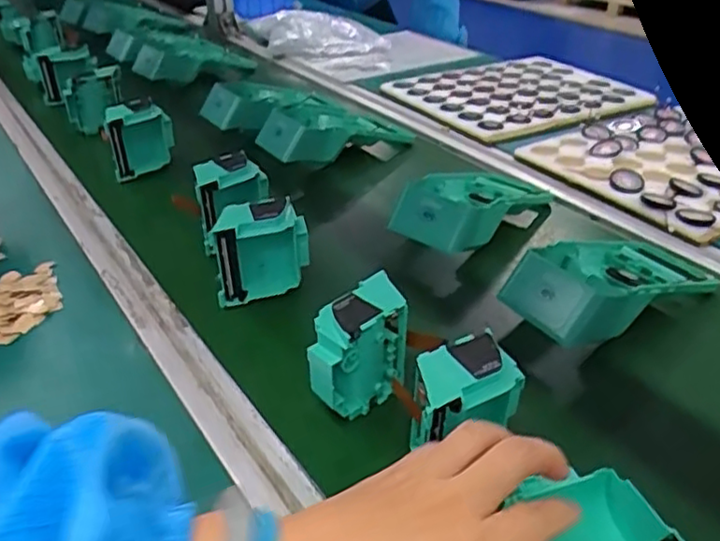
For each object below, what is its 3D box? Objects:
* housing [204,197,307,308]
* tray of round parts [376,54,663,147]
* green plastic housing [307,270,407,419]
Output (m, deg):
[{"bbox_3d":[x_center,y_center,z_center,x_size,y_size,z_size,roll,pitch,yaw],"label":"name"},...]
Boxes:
[{"bbox_3d":[-0.084,-0.017,0.545,0.079,0.080,0.040,-14,35,-13],"label":"housing"},{"bbox_3d":[0.236,-0.262,0.953,0.312,0.019,0.268,-20,37,-21],"label":"tray of round parts"},{"bbox_3d":[-0.001,0.054,0.432,0.074,0.079,0.034,-31,42,-33],"label":"green plastic housing"}]

